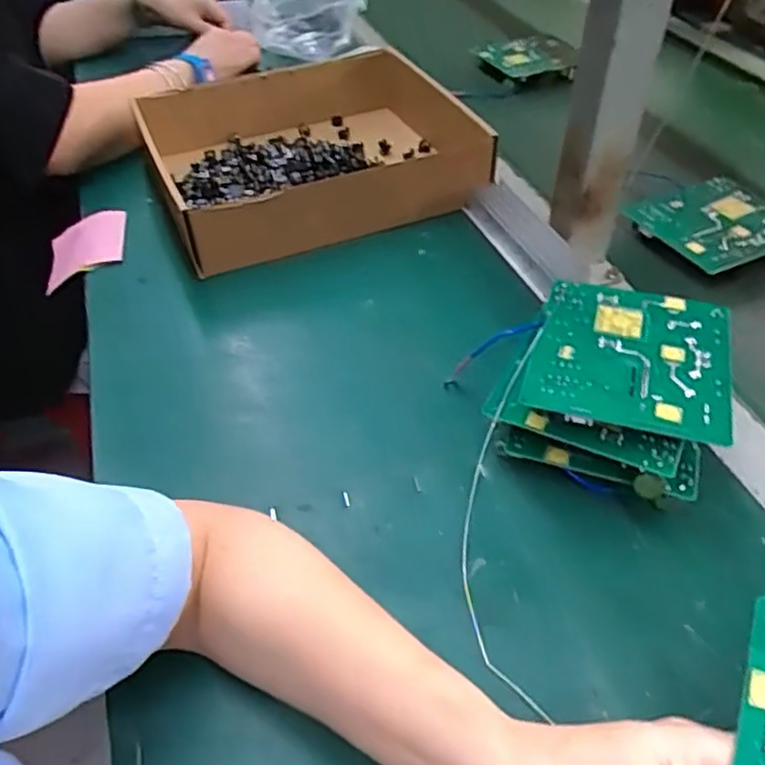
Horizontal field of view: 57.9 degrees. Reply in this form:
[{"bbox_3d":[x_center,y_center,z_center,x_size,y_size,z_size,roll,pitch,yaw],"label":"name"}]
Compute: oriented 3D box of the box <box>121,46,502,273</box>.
[{"bbox_3d":[-0.067,-0.227,0.683,0.289,0.080,0.229,-16,47,-14],"label":"box"}]

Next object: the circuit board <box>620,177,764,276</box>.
[{"bbox_3d":[0.305,-0.142,0.632,0.118,0.022,0.114,-24,49,-21],"label":"circuit board"}]

